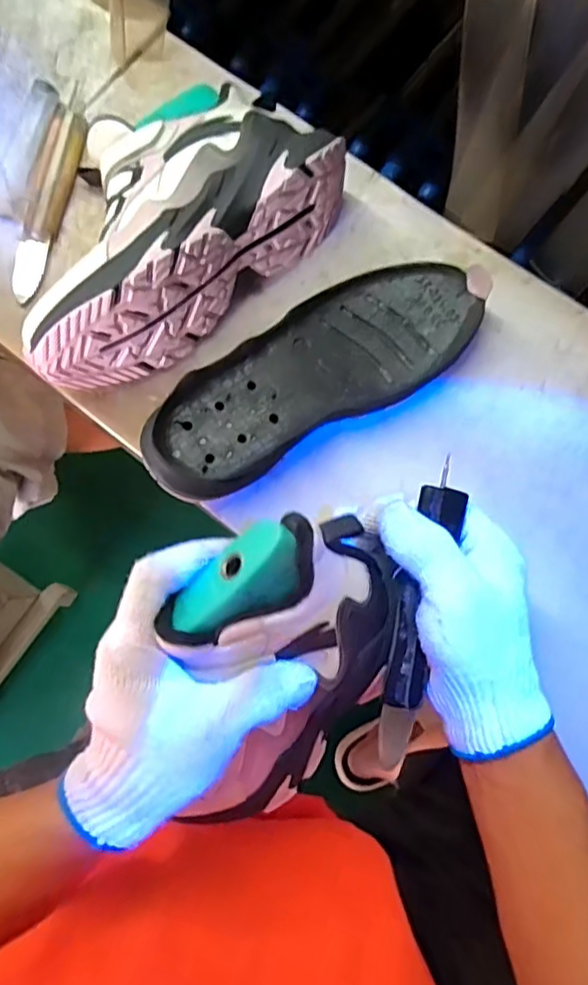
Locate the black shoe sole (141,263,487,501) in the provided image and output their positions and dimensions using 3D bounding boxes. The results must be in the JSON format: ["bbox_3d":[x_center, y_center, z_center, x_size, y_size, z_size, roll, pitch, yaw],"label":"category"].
[{"bbox_3d":[0.013,-0.086,0.449,0.259,0.038,0.095,-30,79,-6],"label":"black shoe sole"}]

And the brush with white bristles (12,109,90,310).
[{"bbox_3d":[-0.195,-0.231,0.492,0.030,0.016,0.167,11,80,3],"label":"brush with white bristles"}]

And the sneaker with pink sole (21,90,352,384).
[{"bbox_3d":[-0.102,-0.199,0.439,0.257,0.104,0.157,-42,81,-6],"label":"sneaker with pink sole"}]

